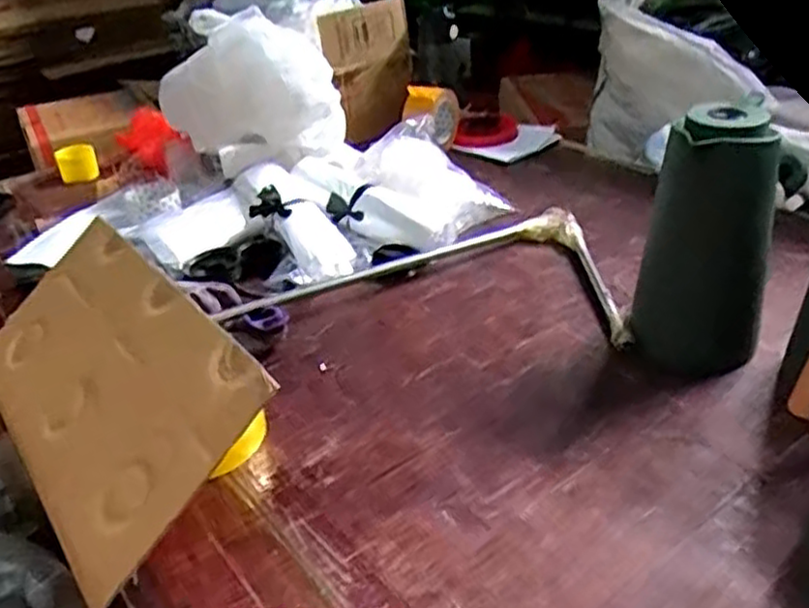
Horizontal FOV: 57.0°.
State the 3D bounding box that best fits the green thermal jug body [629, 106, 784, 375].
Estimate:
[{"bbox_3d":[0.303,-0.057,0.751,0.124,0.252,0.102,10,35,21],"label":"green thermal jug body"}]

